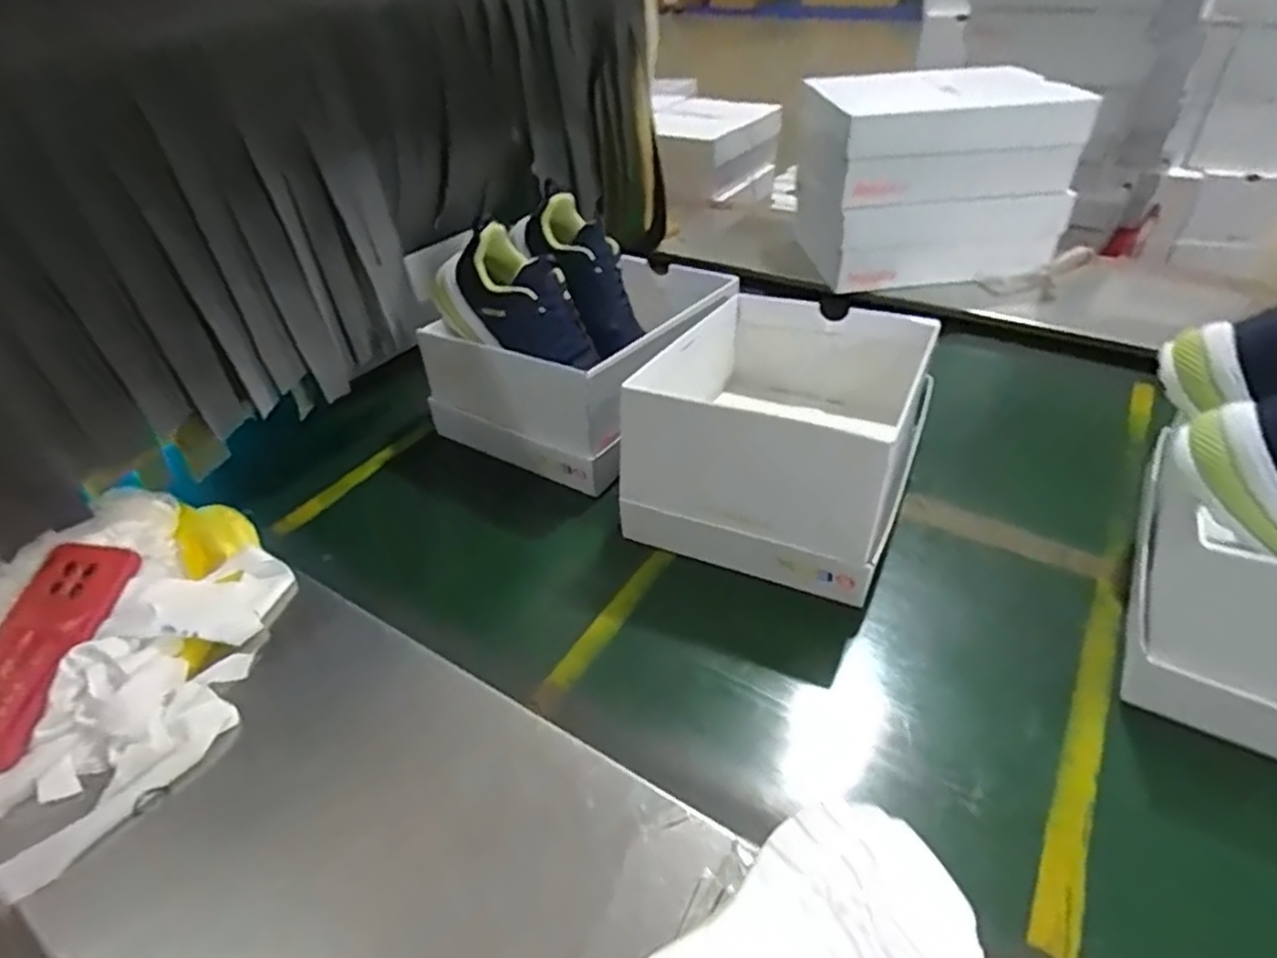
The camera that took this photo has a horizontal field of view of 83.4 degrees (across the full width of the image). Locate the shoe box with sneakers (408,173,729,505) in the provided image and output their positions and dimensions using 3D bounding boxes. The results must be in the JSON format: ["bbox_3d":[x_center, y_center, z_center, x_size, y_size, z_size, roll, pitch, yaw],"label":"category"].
[{"bbox_3d":[-0.050,-0.186,0.812,0.242,0.189,0.338,19,43,27],"label":"shoe box with sneakers"}]

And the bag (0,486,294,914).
[{"bbox_3d":[-0.400,0.127,0.545,0.243,0.079,0.278,18,43,26],"label":"bag"}]

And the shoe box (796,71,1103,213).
[{"bbox_3d":[0.399,-0.466,0.967,0.313,0.122,0.176,-6,38,-2],"label":"shoe box"}]

